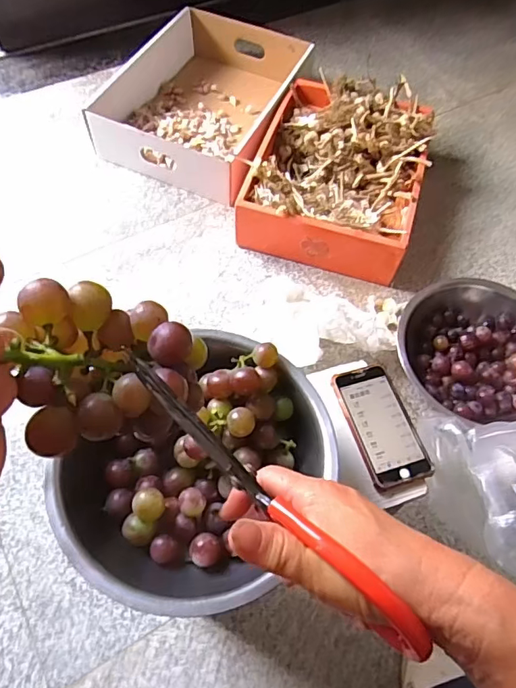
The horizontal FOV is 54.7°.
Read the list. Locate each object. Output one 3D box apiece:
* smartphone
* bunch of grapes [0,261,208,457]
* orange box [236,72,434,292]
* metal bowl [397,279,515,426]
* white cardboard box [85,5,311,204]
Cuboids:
[{"bbox_3d":[0.137,0.088,0.558,0.066,0.007,0.137,-15,63,-11],"label":"smartphone"},{"bbox_3d":[-0.130,0.000,0.253,0.079,0.241,0.089,-39,62,19],"label":"bunch of grapes"},{"bbox_3d":[0.156,-0.329,0.947,0.294,0.136,0.400,16,61,7],"label":"orange box"},{"bbox_3d":[0.345,0.012,0.789,0.256,0.091,0.236,1,60,-2],"label":"metal bowl"},{"bbox_3d":[-0.104,-0.525,1.064,0.363,0.105,0.453,22,62,10],"label":"white cardboard box"}]

